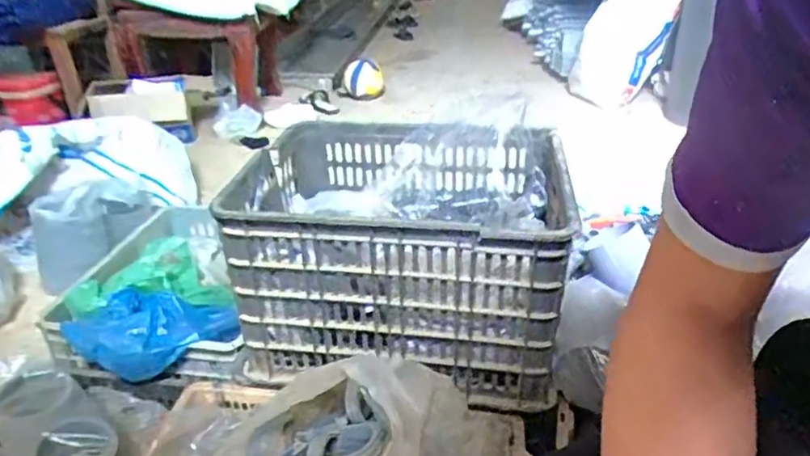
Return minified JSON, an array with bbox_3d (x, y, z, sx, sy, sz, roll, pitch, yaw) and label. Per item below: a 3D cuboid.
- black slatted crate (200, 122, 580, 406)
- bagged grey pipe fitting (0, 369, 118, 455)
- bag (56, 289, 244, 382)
[{"bbox_3d":[-0.003,0.018,0.900,0.436,0.249,0.353,3,28,10],"label":"black slatted crate"},{"bbox_3d":[-0.472,0.313,0.824,0.127,0.153,0.217,-24,35,-35],"label":"bagged grey pipe fitting"},{"bbox_3d":[-0.403,0.167,0.964,0.260,0.102,0.163,-14,30,-20],"label":"bag"}]

